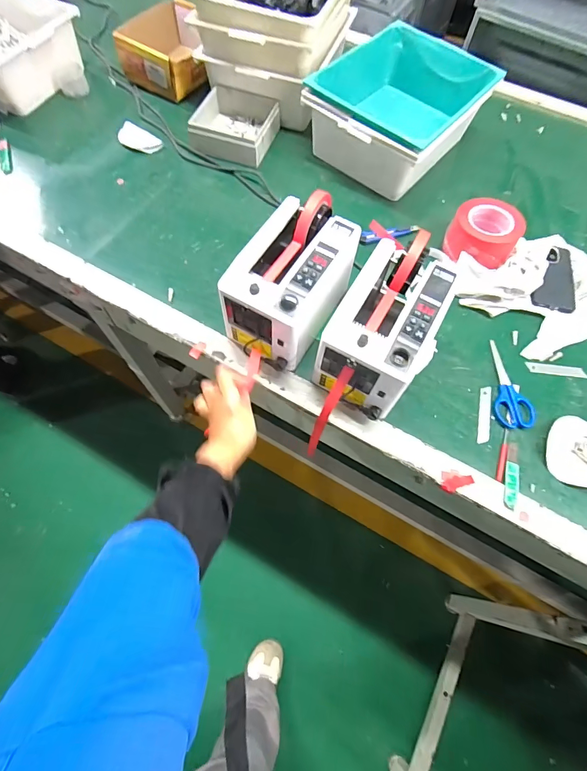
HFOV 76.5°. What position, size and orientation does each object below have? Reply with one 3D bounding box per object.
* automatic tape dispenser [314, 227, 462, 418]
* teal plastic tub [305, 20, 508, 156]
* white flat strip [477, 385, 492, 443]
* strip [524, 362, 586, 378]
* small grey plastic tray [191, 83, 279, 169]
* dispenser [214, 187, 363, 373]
[{"bbox_3d":[0.141,-0.085,0.584,0.137,0.162,0.239,28,68,10],"label":"automatic tape dispenser"},{"bbox_3d":[0.237,-0.618,0.832,0.299,0.131,0.352,36,70,13],"label":"teal plastic tub"},{"bbox_3d":[0.319,0.048,0.620,0.023,0.005,0.103,16,67,4],"label":"white flat strip"},{"bbox_3d":[0.464,-0.027,0.656,0.099,0.008,0.021,8,66,2],"label":"strip"},{"bbox_3d":[-0.143,-0.589,0.848,0.186,0.051,0.185,18,67,6],"label":"small grey plastic tray"},{"bbox_3d":[-0.003,-0.167,0.593,0.131,0.137,0.228,28,68,11],"label":"dispenser"}]

